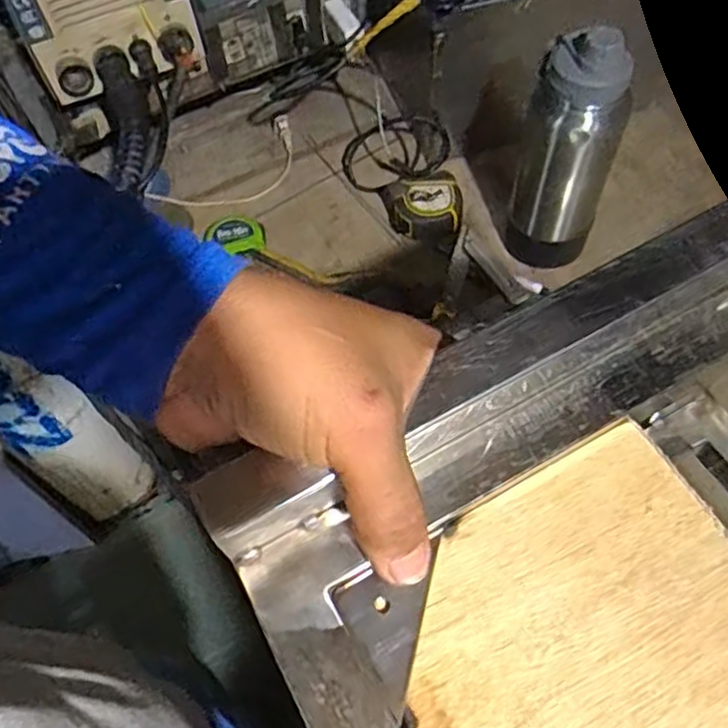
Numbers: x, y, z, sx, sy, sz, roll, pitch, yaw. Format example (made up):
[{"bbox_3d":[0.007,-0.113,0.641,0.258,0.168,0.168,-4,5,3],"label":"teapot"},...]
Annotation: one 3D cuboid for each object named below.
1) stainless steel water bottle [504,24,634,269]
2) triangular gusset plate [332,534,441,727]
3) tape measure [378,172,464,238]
[{"bbox_3d":[0.194,-0.197,0.655,0.085,0.226,0.092,14,60,12],"label":"stainless steel water bottle"},{"bbox_3d":[0.005,0.087,0.236,0.031,0.004,0.056,12,59,11],"label":"triangular gusset plate"},{"bbox_3d":[0.068,-0.180,0.801,0.087,0.048,0.081,-3,57,2],"label":"tape measure"}]

